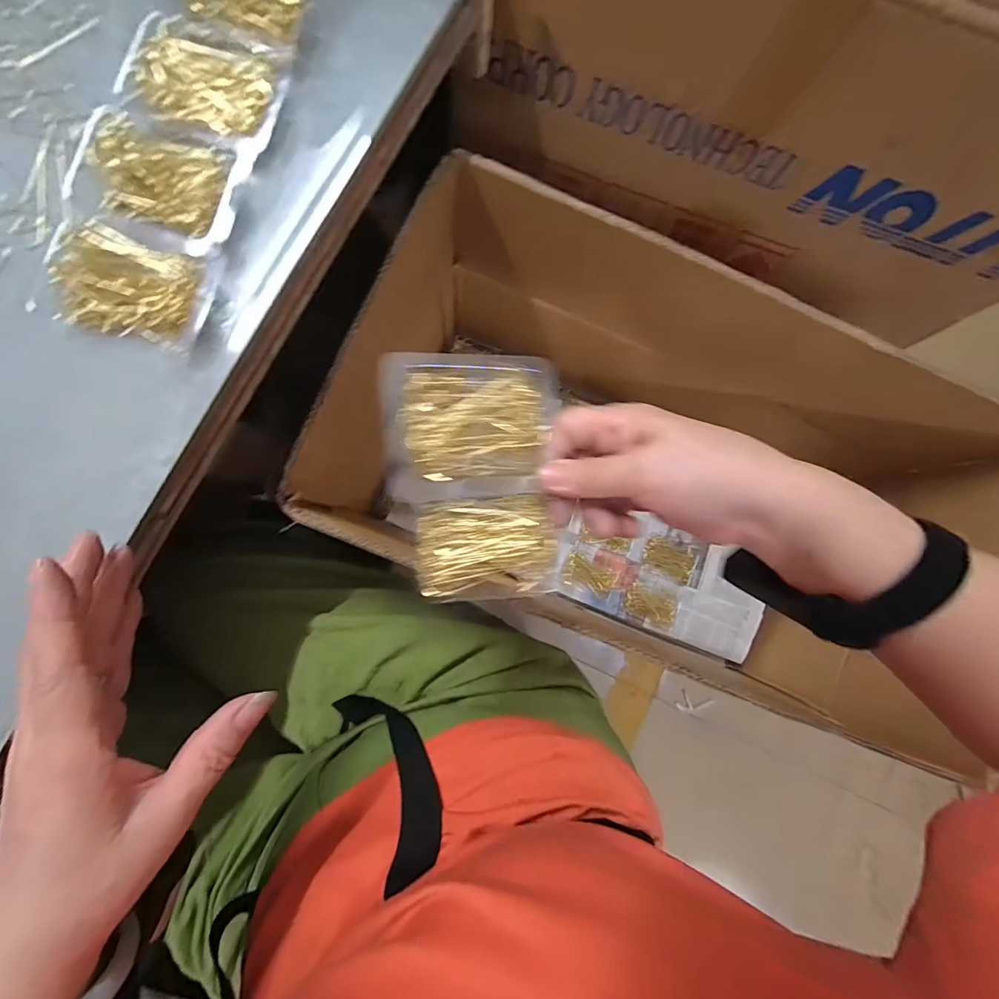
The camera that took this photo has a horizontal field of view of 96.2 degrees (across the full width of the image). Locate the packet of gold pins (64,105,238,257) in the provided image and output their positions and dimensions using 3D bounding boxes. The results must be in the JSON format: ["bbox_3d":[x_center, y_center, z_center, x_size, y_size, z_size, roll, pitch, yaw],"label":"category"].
[{"bbox_3d":[-0.195,-0.178,0.257,0.085,0.025,0.066,18,83,-5],"label":"packet of gold pins"}]

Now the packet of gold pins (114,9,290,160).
[{"bbox_3d":[-0.173,-0.241,0.266,0.078,0.023,0.062,12,83,-5],"label":"packet of gold pins"}]

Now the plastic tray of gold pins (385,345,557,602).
[{"bbox_3d":[-0.013,-0.009,0.241,0.088,0.014,0.132,-4,102,-14],"label":"plastic tray of gold pins"}]

